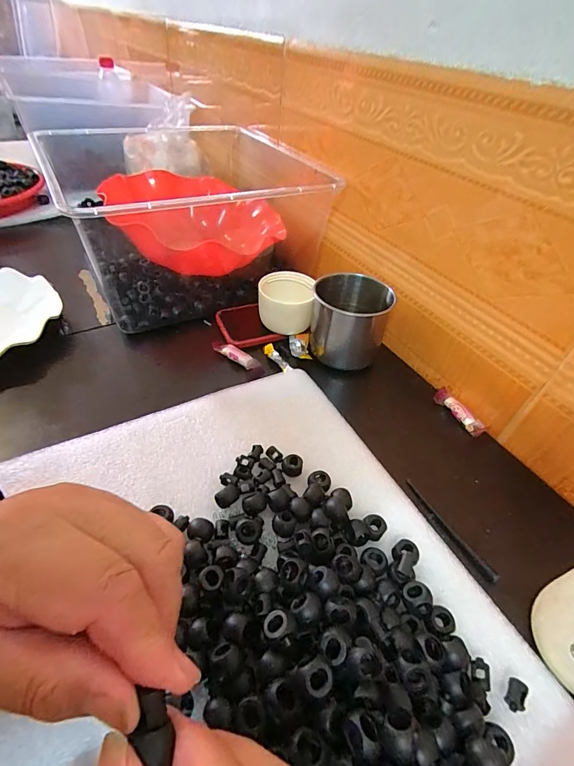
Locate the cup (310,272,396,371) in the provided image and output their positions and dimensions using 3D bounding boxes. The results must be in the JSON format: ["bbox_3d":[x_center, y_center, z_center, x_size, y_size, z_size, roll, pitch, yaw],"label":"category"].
[{"bbox_3d":[0.067,-0.069,0.409,0.079,0.076,0.067,13,45,7],"label":"cup"}]

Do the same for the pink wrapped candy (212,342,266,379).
[{"bbox_3d":[-0.052,-0.026,0.405,0.068,0.013,0.021,35,52,27],"label":"pink wrapped candy"}]

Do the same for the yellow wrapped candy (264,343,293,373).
[{"bbox_3d":[-0.009,-0.027,0.410,0.015,0.006,0.048,-21,49,-23],"label":"yellow wrapped candy"}]

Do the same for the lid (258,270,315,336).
[{"bbox_3d":[-0.001,-0.091,0.437,0.060,0.054,0.067,5,44,-1],"label":"lid"}]

